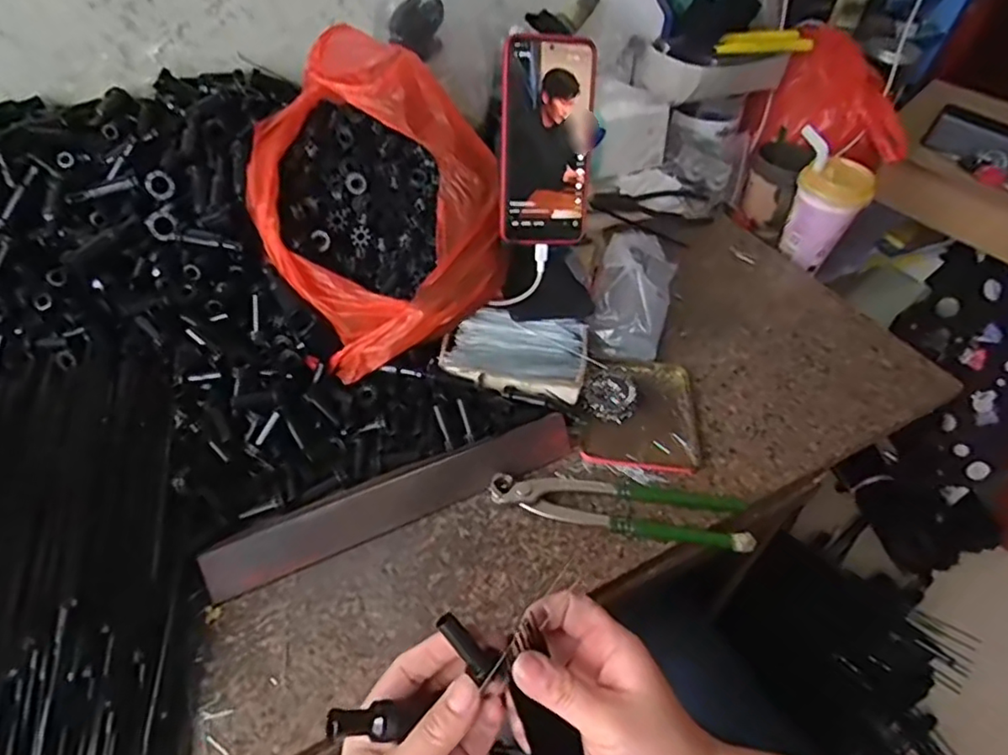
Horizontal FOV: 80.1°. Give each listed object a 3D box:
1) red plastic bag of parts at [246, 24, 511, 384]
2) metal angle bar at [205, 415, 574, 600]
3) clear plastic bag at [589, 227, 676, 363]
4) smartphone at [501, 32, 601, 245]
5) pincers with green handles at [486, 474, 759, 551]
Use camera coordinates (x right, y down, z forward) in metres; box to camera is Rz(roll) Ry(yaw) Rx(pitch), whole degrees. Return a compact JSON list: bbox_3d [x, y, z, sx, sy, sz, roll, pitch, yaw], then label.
[{"bbox_3d":[-0.107,-0.158,0.523,0.206,0.157,0.230,-26,53,-22],"label":"red plastic bag of parts"},{"bbox_3d":[-0.076,0.086,0.456,0.283,0.033,0.038,-22,51,-19],"label":"metal angle bar"},{"bbox_3d":[0.127,-0.081,0.586,0.069,0.082,0.115,14,49,13],"label":"clear plastic bag"},{"bbox_3d":[0.038,-0.197,0.506,0.078,0.162,0.008,-3,21,-13],"label":"smartphone"},{"bbox_3d":[0.091,0.095,0.466,0.195,0.026,0.050,7,48,7],"label":"pincers with green handles"}]

